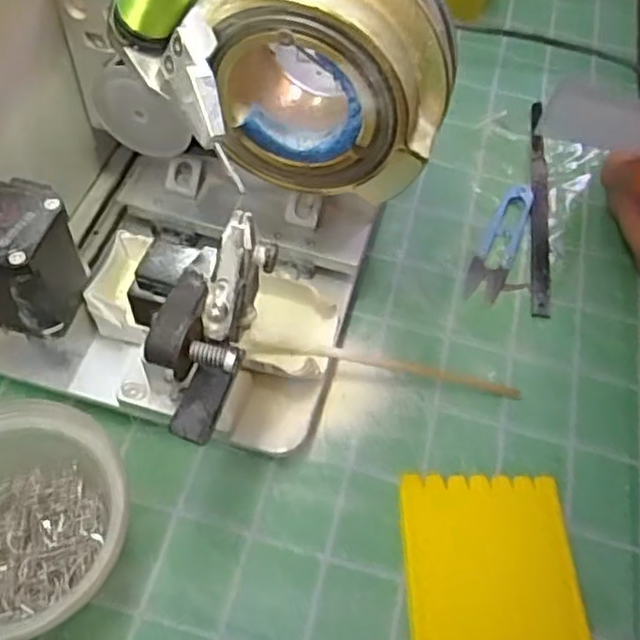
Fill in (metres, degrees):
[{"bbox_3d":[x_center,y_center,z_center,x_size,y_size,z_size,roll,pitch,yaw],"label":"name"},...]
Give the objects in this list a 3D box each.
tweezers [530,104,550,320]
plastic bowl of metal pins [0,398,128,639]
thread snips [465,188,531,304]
[{"bbox_3d":[0.154,-0.085,0.460,0.012,0.009,0.197,10,56,2],"label":"tweezers"},{"bbox_3d":[-0.134,0.087,0.296,0.094,0.049,0.092,2,57,-4],"label":"plastic bowl of metal pins"},{"bbox_3d":[0.120,-0.053,0.435,0.023,0.007,0.101,23,58,10],"label":"thread snips"}]

